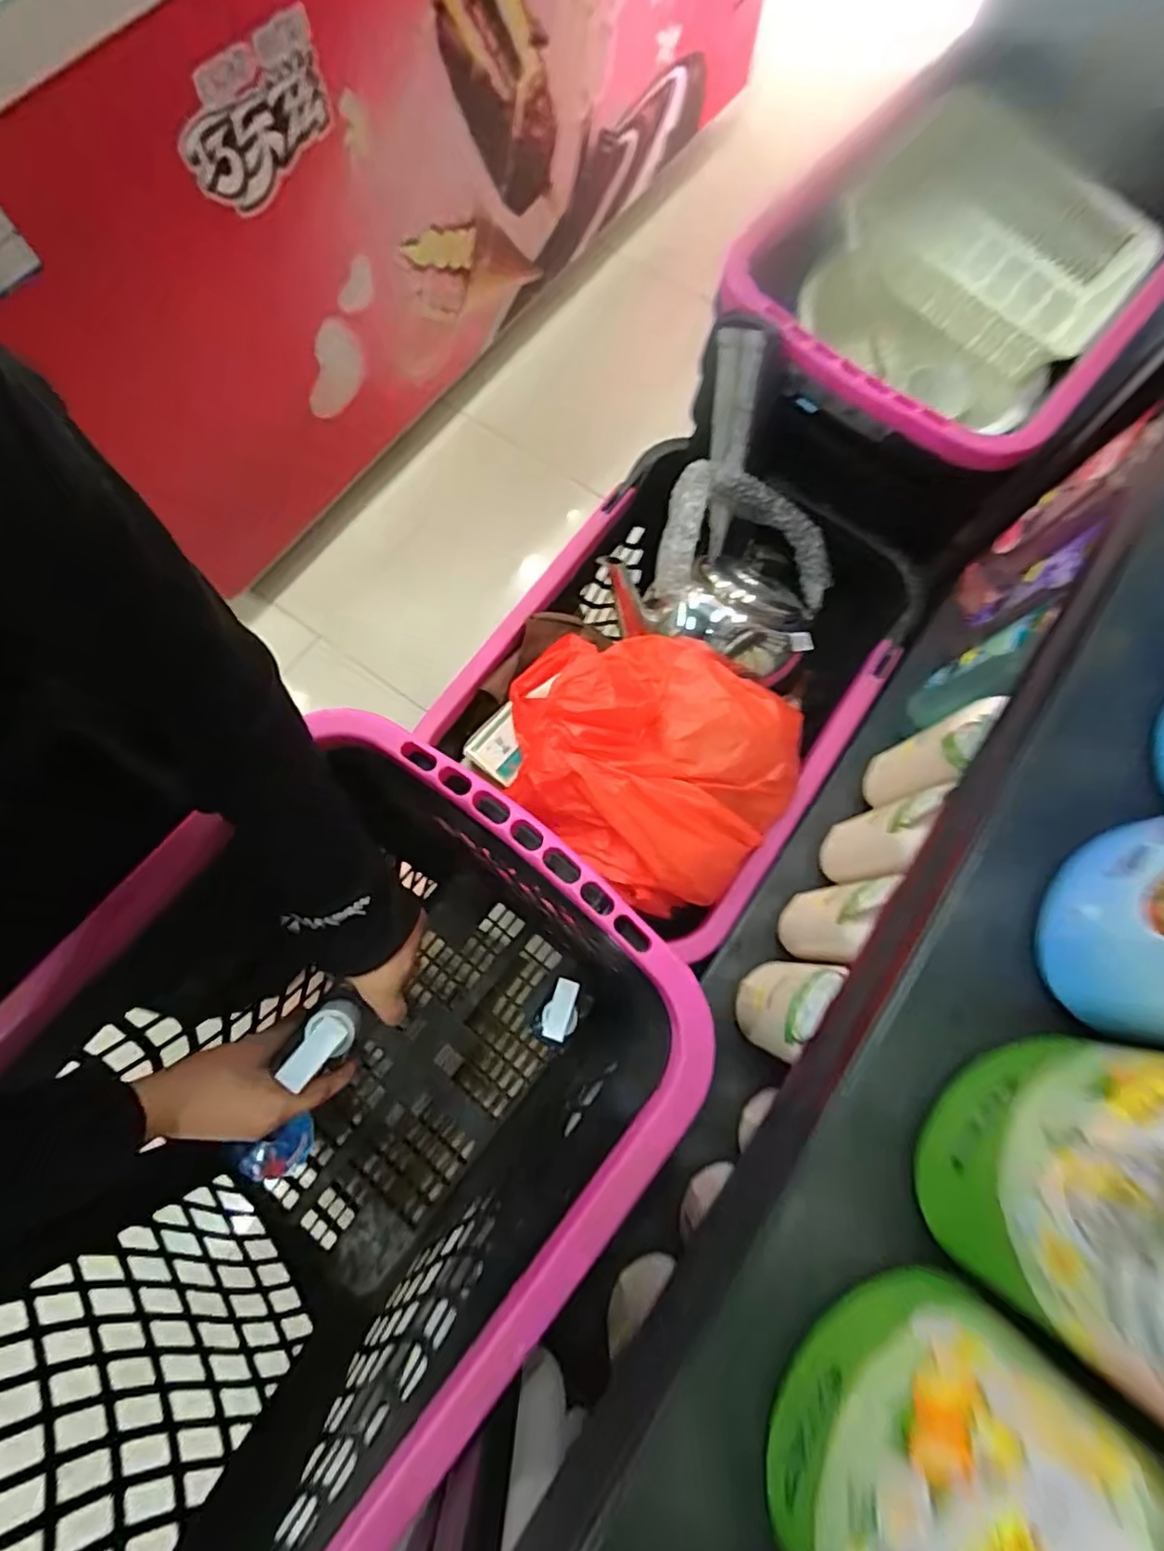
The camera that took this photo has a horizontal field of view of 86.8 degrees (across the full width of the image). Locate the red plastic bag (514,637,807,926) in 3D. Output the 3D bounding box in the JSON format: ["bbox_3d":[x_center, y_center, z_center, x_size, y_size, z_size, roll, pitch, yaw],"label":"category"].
[{"bbox_3d":[0.065,-0.028,0.607,0.280,0.092,0.248,40,77,9],"label":"red plastic bag"}]

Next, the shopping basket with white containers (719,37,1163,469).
[{"bbox_3d":[0.404,-0.530,0.708,0.356,0.186,0.452,40,77,10],"label":"shopping basket with white containers"}]

